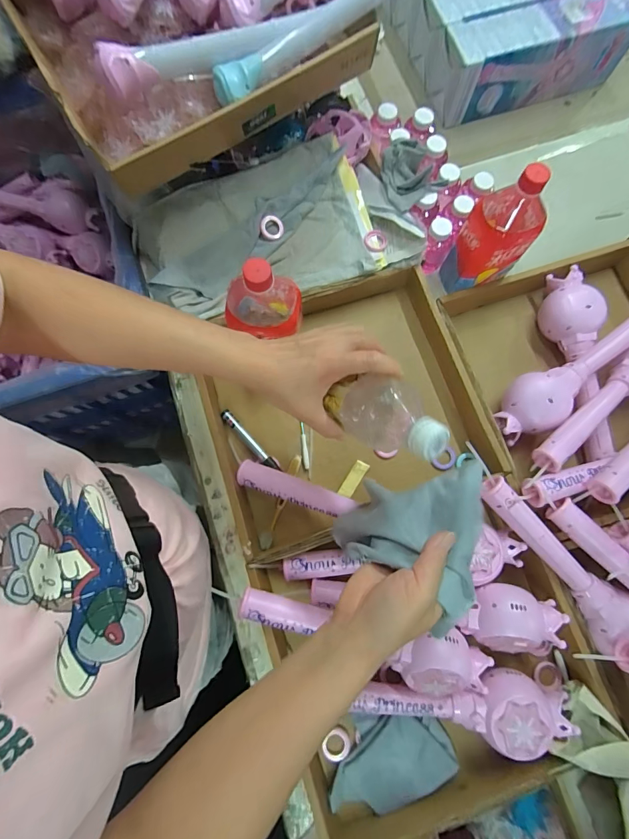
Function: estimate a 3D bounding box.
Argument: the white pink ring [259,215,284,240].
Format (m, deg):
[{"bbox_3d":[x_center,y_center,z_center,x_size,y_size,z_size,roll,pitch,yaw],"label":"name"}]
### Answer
[{"bbox_3d":[-0.068,-0.304,0.603,0.039,0.009,0.035,-16,108,-14],"label":"white pink ring"}]

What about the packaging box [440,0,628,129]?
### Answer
[{"bbox_3d":[0.389,-0.647,0.680,0.336,0.109,0.097,-17,78,-4],"label":"packaging box"}]

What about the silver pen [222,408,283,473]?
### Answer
[{"bbox_3d":[-0.096,0.033,0.563,0.015,0.010,0.121,-42,80,-8],"label":"silver pen"}]

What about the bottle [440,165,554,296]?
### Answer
[{"bbox_3d":[0.246,-0.248,0.537,0.090,0.207,0.089,0,77,0],"label":"bottle"}]

